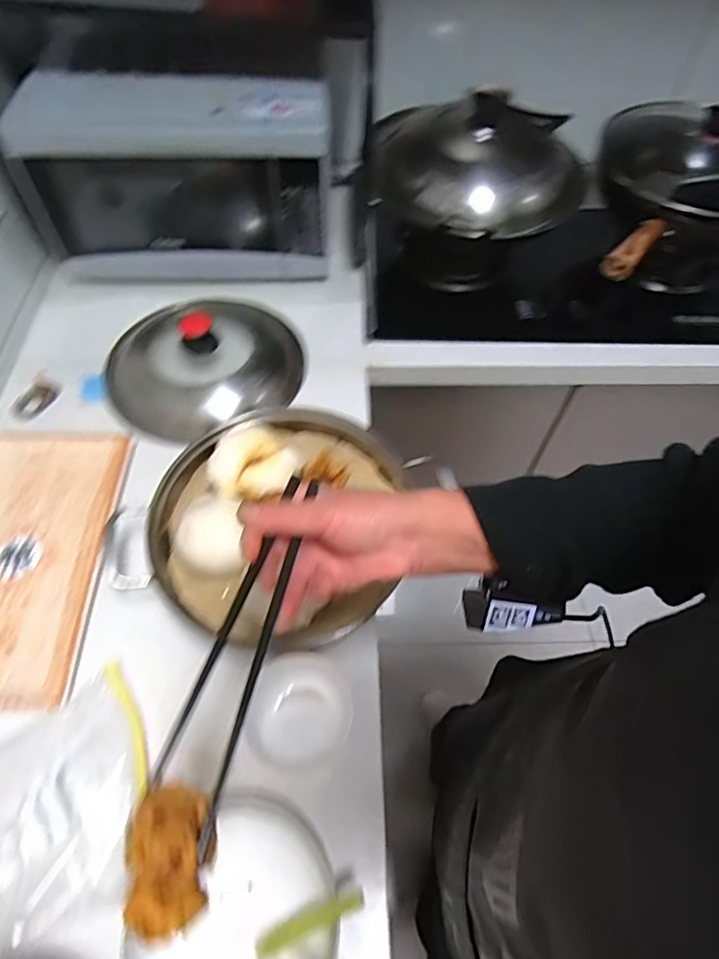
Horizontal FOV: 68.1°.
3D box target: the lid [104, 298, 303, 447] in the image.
[{"bbox_3d":[-0.246,-0.195,0.827,0.296,0.105,0.254,-26,62,-18],"label":"lid"}]

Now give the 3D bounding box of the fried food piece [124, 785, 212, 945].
[{"bbox_3d":[-0.091,0.178,0.252,0.031,0.029,0.059,0,57,-2],"label":"fried food piece"}]

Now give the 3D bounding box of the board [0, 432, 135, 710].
[{"bbox_3d":[-0.425,0.091,0.646,0.223,0.023,0.342,0,57,-2],"label":"board"}]

